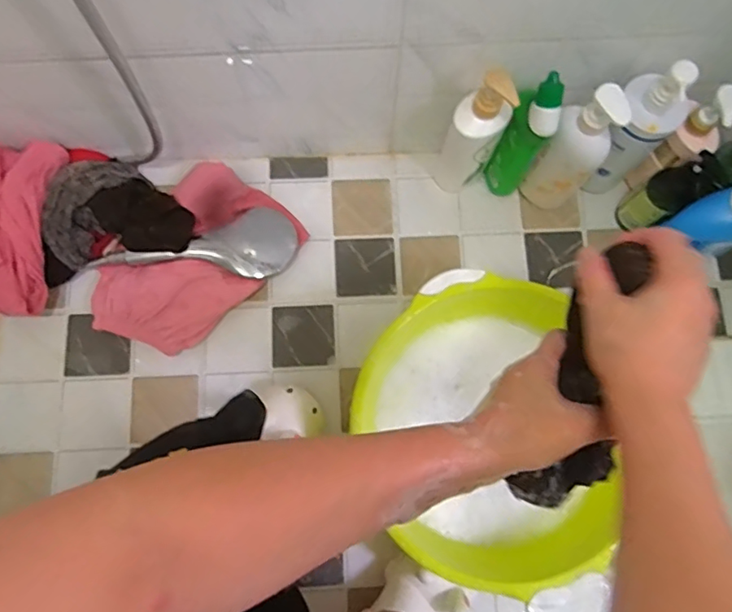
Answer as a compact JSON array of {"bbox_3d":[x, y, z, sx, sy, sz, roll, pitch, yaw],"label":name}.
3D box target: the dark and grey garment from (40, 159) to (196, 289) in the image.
[{"bbox_3d":[-0.370,-0.133,0.777,0.228,0.073,0.149,-12,78,-4],"label":"dark and grey garment"}]

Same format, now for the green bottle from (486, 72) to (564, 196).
[{"bbox_3d":[0.217,-0.228,0.751,0.057,0.226,0.052,28,78,5],"label":"green bottle"}]

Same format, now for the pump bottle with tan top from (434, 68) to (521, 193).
[{"bbox_3d":[0.147,-0.230,0.754,0.067,0.240,0.055,25,78,4],"label":"pump bottle with tan top"}]

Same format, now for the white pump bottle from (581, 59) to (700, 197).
[{"bbox_3d":[0.358,-0.234,0.742,0.084,0.248,0.072,43,79,8],"label":"white pump bottle"}]

